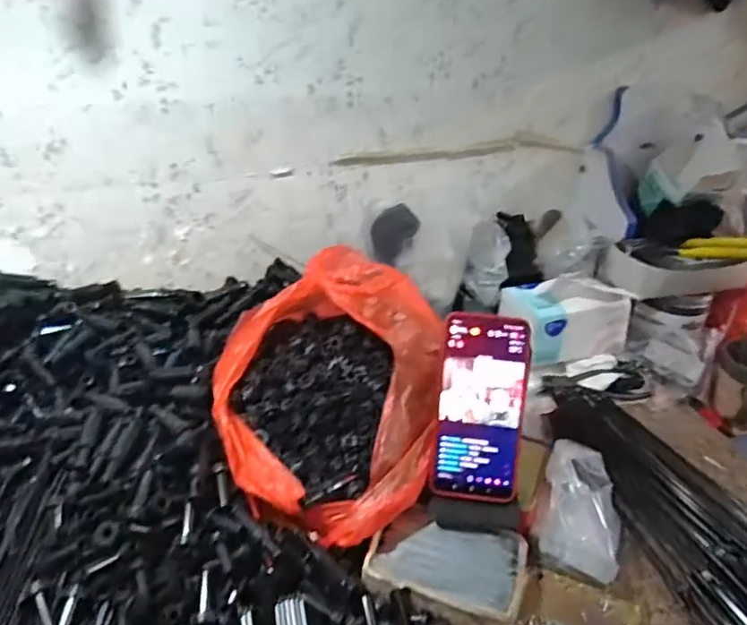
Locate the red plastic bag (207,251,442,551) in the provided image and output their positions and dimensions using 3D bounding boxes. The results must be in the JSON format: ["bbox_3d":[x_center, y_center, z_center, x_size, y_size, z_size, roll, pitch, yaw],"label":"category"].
[{"bbox_3d":[-0.043,0.072,0.564,0.207,0.168,0.243,3,29,7],"label":"red plastic bag"}]

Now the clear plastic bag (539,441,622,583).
[{"bbox_3d":[0.197,0.184,0.545,0.071,0.068,0.121,11,30,20],"label":"clear plastic bag"}]

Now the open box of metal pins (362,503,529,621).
[{"bbox_3d":[0.063,0.215,0.498,0.128,0.021,0.076,13,42,9],"label":"open box of metal pins"}]

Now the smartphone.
[{"bbox_3d":[0.096,0.084,0.519,0.078,0.163,0.007,5,0,3],"label":"smartphone"}]

